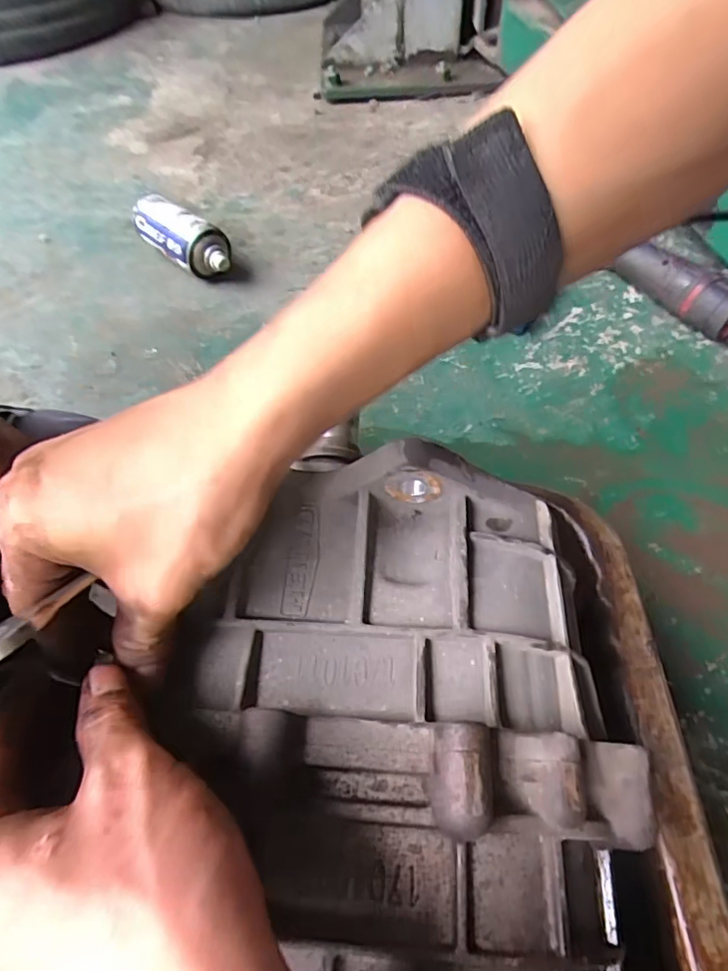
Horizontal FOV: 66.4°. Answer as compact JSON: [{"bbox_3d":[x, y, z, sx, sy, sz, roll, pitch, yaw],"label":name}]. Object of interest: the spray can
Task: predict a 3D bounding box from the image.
[{"bbox_3d":[-0.224,-0.307,0.698,0.059,0.067,0.153,-39,61,-24],"label":"spray can"}]

